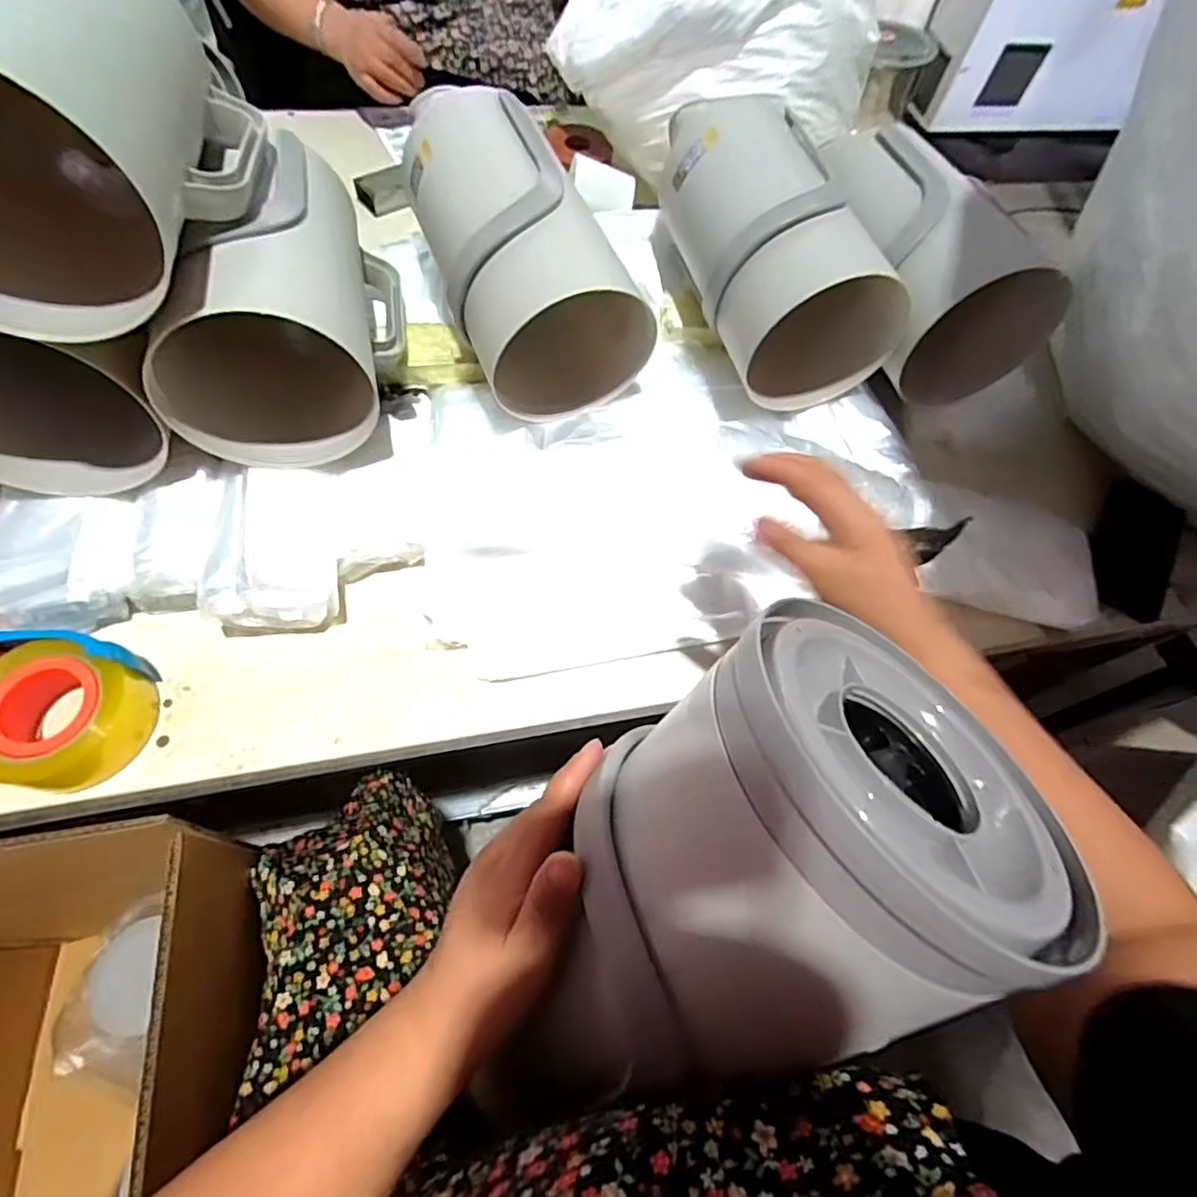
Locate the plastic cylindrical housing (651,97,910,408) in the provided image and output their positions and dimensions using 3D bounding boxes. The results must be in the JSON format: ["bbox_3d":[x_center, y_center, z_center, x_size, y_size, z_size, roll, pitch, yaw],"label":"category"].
[{"bbox_3d":[0.166,-0.371,0.640,0.163,0.155,0.349,-12,65,-9],"label":"plastic cylindrical housing"}]

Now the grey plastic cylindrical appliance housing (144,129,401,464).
[{"bbox_3d":[-0.268,-0.260,0.532,0.150,0.162,0.273,-3,64,-5],"label":"grey plastic cylindrical appliance housing"}]

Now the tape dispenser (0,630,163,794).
[{"bbox_3d":[-0.432,0.074,0.470,0.153,0.070,0.107,24,65,8],"label":"tape dispenser"}]

